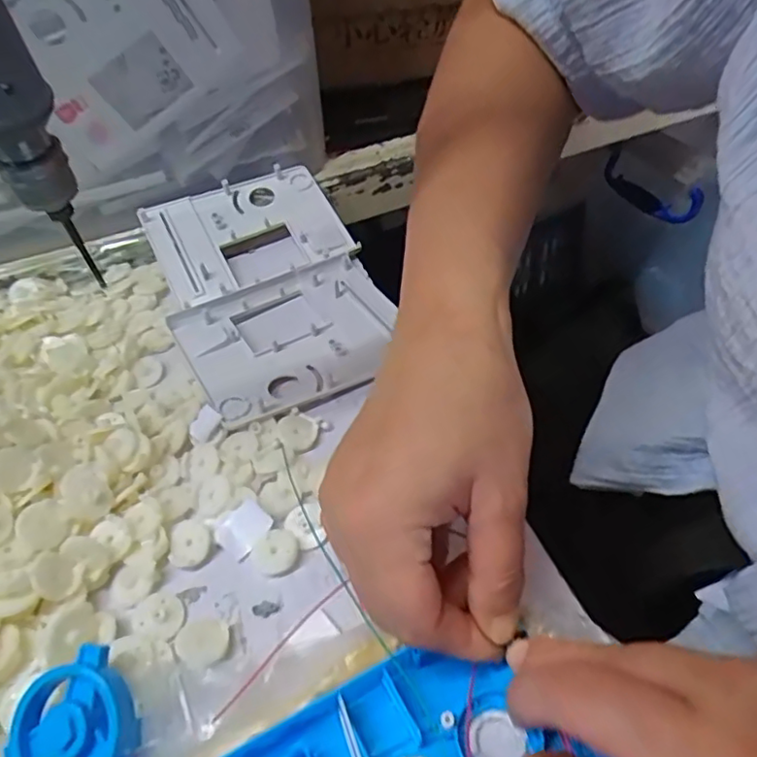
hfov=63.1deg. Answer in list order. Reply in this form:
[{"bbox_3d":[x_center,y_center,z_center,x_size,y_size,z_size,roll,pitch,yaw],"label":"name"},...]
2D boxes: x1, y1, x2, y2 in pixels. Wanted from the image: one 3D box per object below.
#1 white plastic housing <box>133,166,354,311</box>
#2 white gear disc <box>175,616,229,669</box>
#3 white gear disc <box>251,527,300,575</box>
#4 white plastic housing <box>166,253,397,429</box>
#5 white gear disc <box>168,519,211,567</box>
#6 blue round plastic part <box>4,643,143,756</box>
[{"bbox_3d":[-0.105,-0.120,0.491,0.146,0.024,0.106,-21,48,-12],"label":"white plastic housing"},{"bbox_3d":[-0.081,0.120,0.284,0.024,0.004,0.022,-4,46,4],"label":"white gear disc"},{"bbox_3d":[-0.052,0.087,0.311,0.023,0.006,0.021,-4,46,4],"label":"white gear disc"},{"bbox_3d":[-0.054,-0.032,0.415,0.143,0.011,0.115,-24,48,-19],"label":"white plastic housing"},{"bbox_3d":[-0.098,0.084,0.319,0.022,0.004,0.026,-16,47,-7],"label":"white gear disc"},{"bbox_3d":[-0.125,0.141,0.248,0.051,0.019,0.051,-1,72,3],"label":"blue round plastic part"}]

